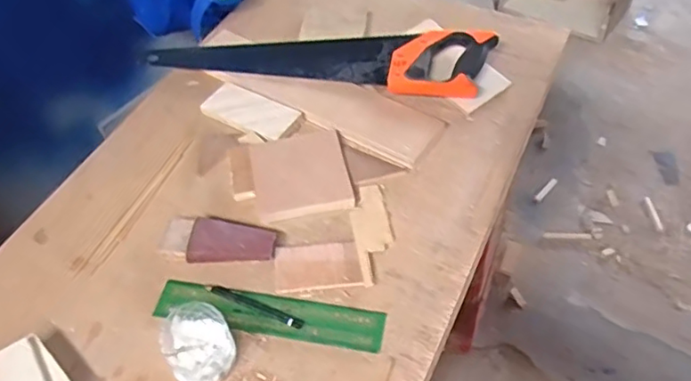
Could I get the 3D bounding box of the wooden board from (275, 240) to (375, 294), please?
[{"bbox_3d":[-0.026,0.086,0.685,0.106,0.006,0.060,-5,52,-2],"label":"wooden board"}]

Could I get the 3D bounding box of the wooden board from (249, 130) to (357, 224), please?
[{"bbox_3d":[-0.057,-0.023,0.762,0.116,0.020,0.129,-10,52,-6],"label":"wooden board"}]

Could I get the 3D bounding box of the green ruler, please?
[{"bbox_3d":[-0.084,0.133,0.654,0.251,0.004,0.047,8,52,9],"label":"green ruler"}]

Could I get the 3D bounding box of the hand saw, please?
[{"bbox_3d":[-0.050,-0.202,0.879,0.520,0.046,0.119,6,52,7],"label":"hand saw"}]

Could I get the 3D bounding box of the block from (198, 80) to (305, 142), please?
[{"bbox_3d":[-0.130,-0.109,0.835,0.138,0.014,0.062,25,57,20],"label":"block"}]

